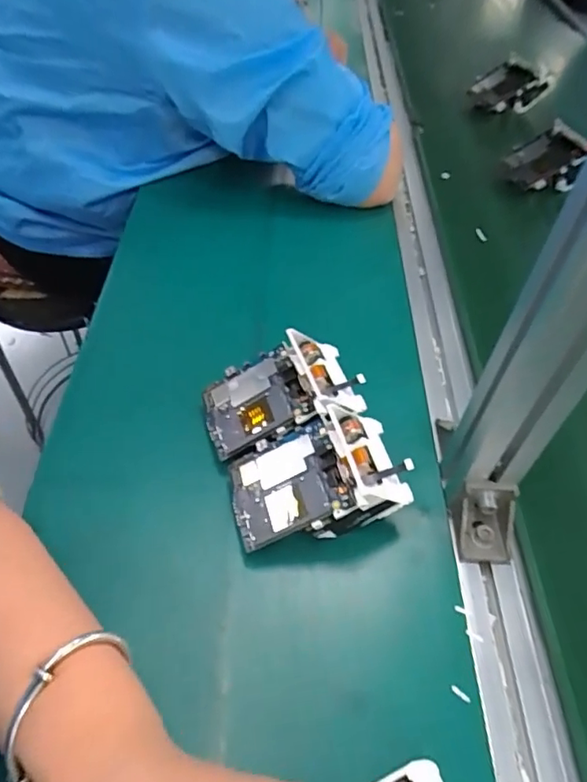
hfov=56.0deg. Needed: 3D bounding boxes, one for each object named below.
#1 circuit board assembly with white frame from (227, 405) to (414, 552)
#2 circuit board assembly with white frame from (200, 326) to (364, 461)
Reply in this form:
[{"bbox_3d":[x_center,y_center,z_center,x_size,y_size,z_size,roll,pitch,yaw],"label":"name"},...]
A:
[{"bbox_3d":[0.015,0.062,0.381,0.112,0.048,0.077,-13,53,-15],"label":"circuit board assembly with white frame"},{"bbox_3d":[-0.009,0.002,0.421,0.114,0.040,0.075,-12,52,-14],"label":"circuit board assembly with white frame"}]

